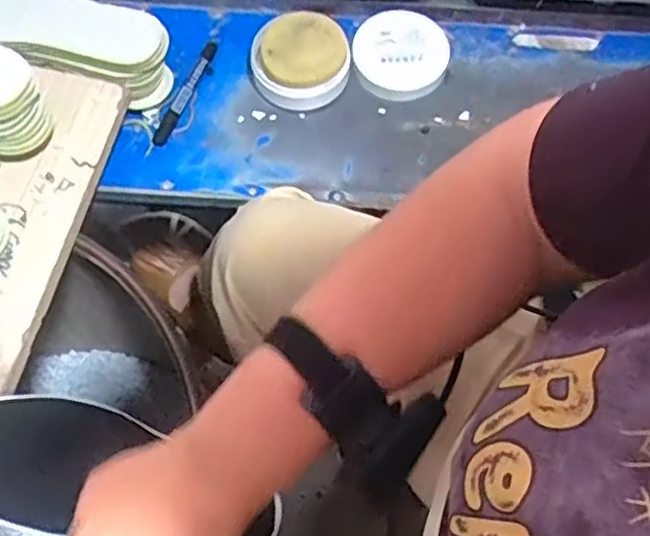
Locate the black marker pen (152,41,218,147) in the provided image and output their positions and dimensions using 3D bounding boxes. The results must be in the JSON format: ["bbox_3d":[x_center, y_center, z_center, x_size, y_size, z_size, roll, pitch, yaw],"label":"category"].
[{"bbox_3d":[-0.148,-0.194,0.754,0.020,0.012,0.147,18,65,8],"label":"black marker pen"}]

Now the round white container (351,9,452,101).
[{"bbox_3d":[0.083,-0.231,0.755,0.105,0.034,0.096,0,64,-1],"label":"round white container"}]

